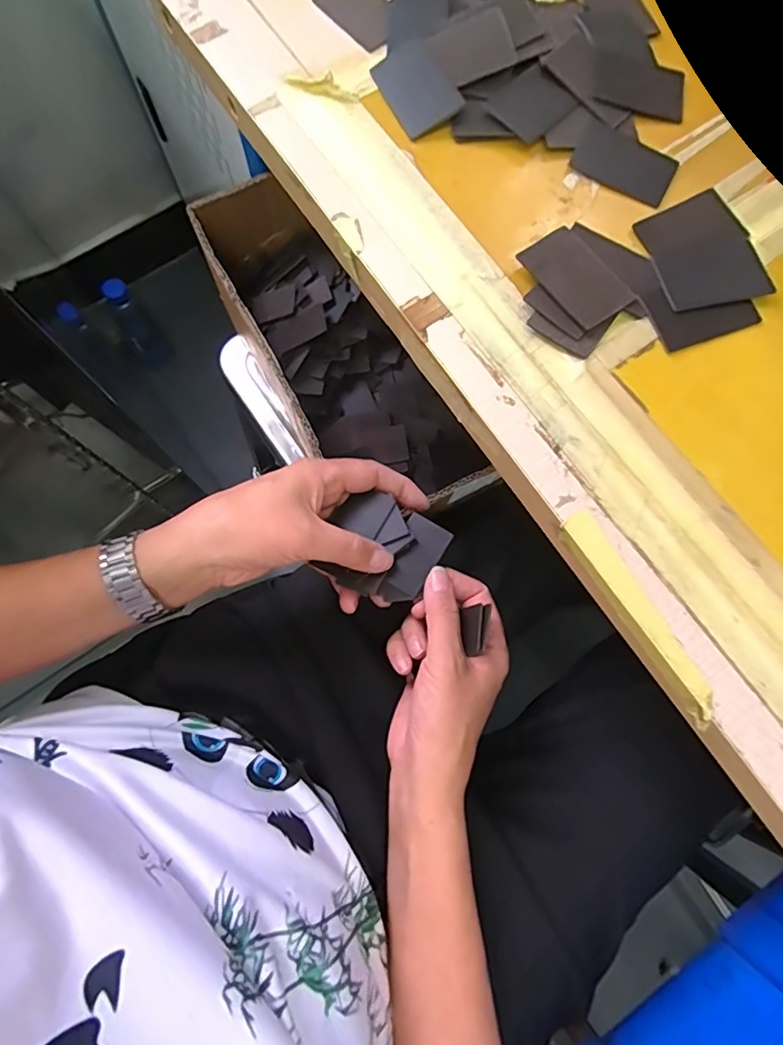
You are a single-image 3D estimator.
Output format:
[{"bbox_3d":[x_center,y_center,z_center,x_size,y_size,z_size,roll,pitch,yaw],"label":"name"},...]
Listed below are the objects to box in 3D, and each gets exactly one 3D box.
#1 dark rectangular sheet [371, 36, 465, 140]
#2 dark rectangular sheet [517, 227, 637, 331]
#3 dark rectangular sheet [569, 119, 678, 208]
[{"bbox_3d":[0.013,-0.249,0.306,0.035,0.004,0.061,-28,74,6],"label":"dark rectangular sheet"},{"bbox_3d":[0.094,-0.125,0.274,0.033,0.006,0.054,-37,79,-8],"label":"dark rectangular sheet"},{"bbox_3d":[0.130,-0.201,0.299,0.055,0.004,0.037,28,79,1],"label":"dark rectangular sheet"}]

